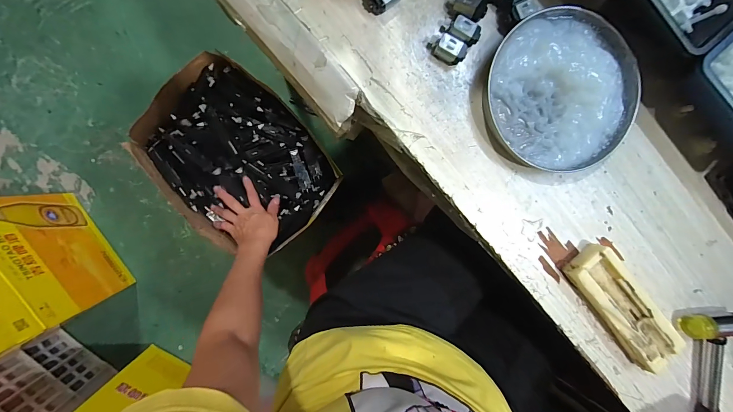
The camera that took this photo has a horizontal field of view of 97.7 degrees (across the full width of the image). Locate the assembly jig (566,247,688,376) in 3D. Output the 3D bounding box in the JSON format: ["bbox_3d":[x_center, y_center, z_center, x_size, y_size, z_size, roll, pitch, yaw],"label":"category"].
[{"bbox_3d":[0.257,0.101,0.322,0.046,0.026,0.139,-41,99,-2],"label":"assembly jig"}]

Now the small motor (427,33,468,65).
[{"bbox_3d":[0.074,-0.143,0.291,0.032,0.016,0.020,31,91,-10],"label":"small motor"}]

